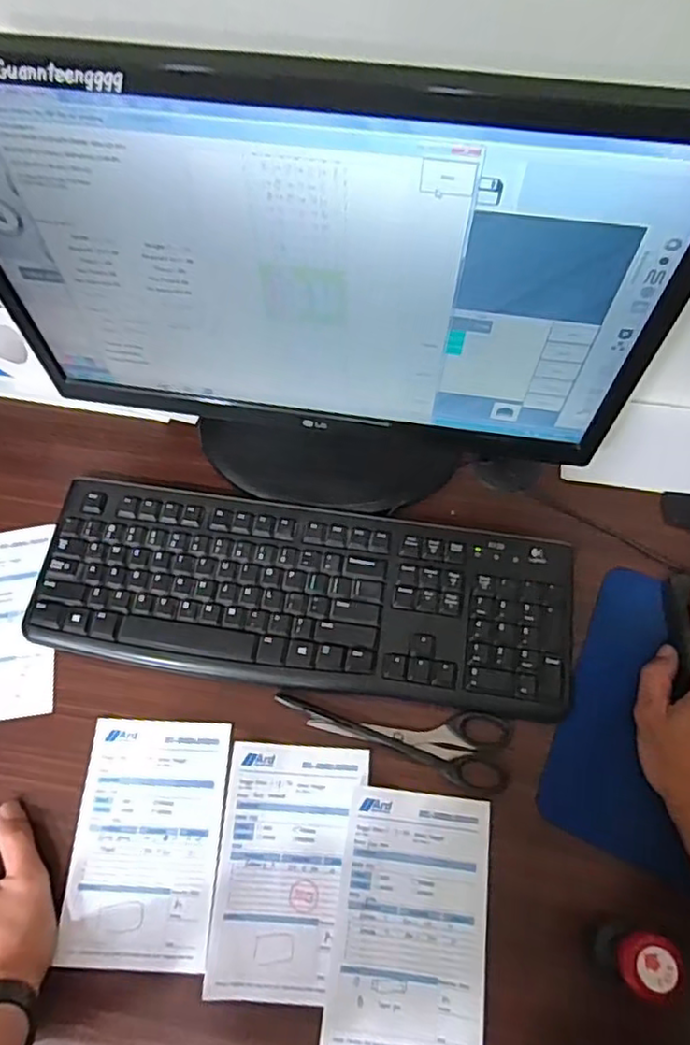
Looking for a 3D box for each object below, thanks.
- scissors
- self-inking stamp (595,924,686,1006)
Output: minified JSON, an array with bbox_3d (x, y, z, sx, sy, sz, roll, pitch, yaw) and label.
[{"bbox_3d":[0.036,0.164,0.495,0.178,0.006,0.053,10,67,5],"label":"scissors"},{"bbox_3d":[0.181,0.272,0.406,0.028,0.082,0.034,27,69,12],"label":"self-inking stamp"}]

